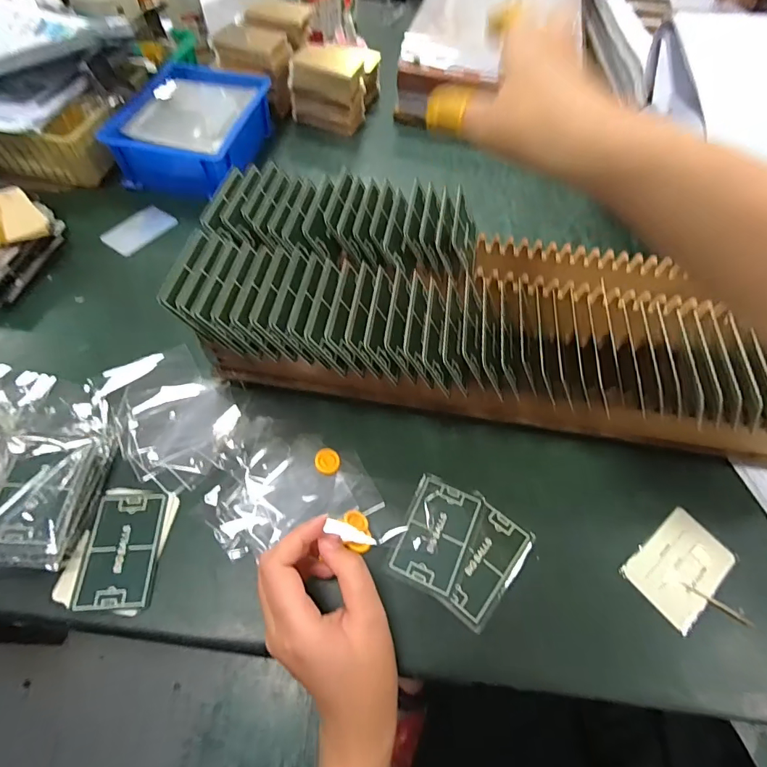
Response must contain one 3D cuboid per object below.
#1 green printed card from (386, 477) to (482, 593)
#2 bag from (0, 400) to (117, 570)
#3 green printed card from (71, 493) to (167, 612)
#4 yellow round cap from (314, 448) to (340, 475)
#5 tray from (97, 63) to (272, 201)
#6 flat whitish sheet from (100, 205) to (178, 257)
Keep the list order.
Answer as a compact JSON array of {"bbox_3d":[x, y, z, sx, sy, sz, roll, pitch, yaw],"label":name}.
[{"bbox_3d":[0.043,0.118,0.347,0.051,0.004,0.081,23,60,10],"label":"green printed card"},{"bbox_3d":[-0.259,0.074,0.333,0.071,0.033,0.127,5,59,-1],"label":"bag"},{"bbox_3d":[-0.197,0.125,0.329,0.050,0.004,0.082,-1,59,-5],"label":"green printed card"},{"bbox_3d":[-0.048,0.067,0.372,0.021,0.006,0.022,2,59,-3],"label":"yellow round cap"},{"bbox_3d":[-0.243,-0.333,0.567,0.158,0.068,0.207,9,59,1],"label":"tray"},{"bbox_3d":[-0.290,-0.182,0.513,0.050,0.011,0.083,27,61,12],"label":"flat whitish sheet"}]

